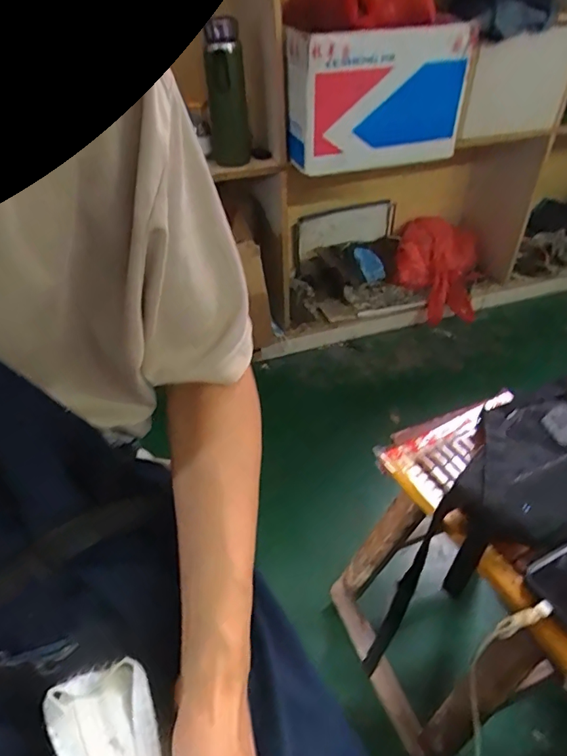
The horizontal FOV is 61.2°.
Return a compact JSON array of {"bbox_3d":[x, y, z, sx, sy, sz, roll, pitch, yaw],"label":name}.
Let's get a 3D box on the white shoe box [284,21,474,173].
[{"bbox_3d":[0.206,-0.593,1.029,0.386,0.247,0.136,-14,43,-11],"label":"white shoe box"}]

